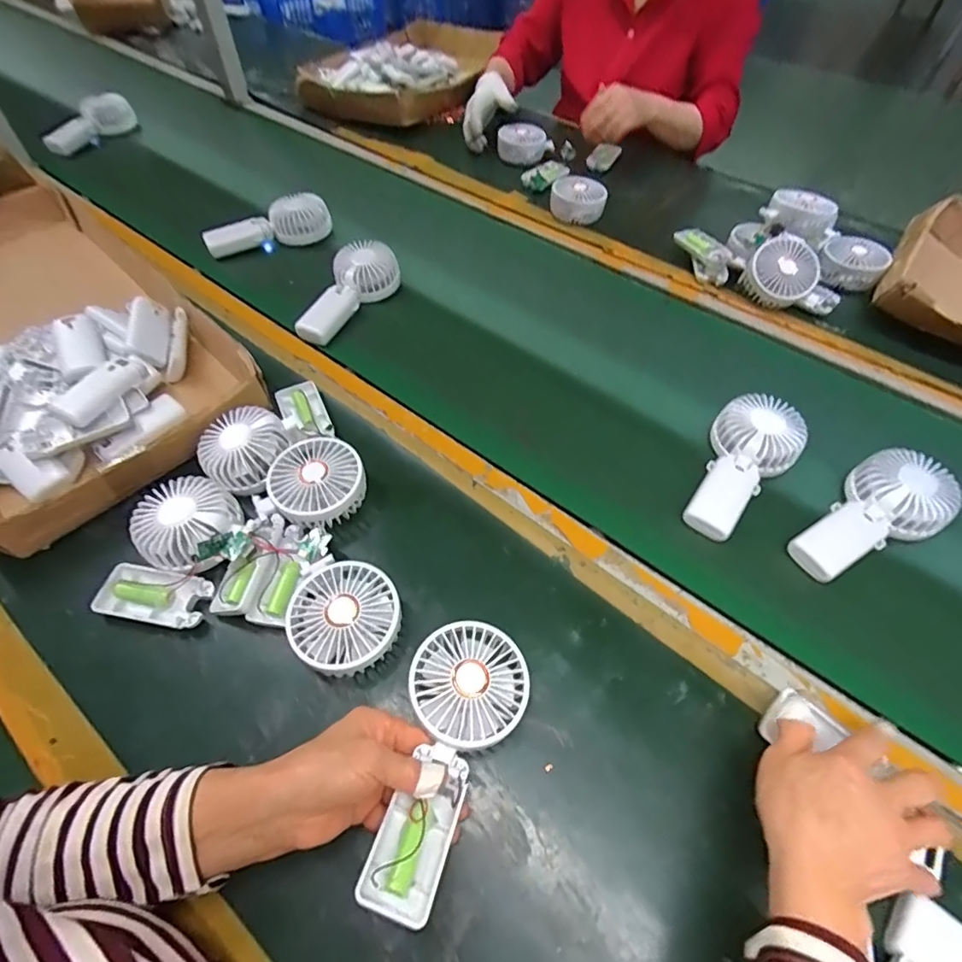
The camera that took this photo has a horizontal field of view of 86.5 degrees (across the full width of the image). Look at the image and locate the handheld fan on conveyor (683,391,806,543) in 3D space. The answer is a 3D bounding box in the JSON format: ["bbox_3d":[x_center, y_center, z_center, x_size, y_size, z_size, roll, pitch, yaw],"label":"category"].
[{"bbox_3d":[0.257,-0.018,0.519,0.086,0.051,0.173,38,61,22],"label":"handheld fan on conveyor"}]

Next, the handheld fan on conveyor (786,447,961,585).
[{"bbox_3d":[0.369,0.035,0.485,0.163,0.052,0.083,-26,59,-20],"label":"handheld fan on conveyor"}]

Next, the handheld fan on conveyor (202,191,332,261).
[{"bbox_3d":[-0.311,-0.375,0.750,0.180,0.043,0.061,-17,57,-15],"label":"handheld fan on conveyor"}]

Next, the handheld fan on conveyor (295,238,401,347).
[{"bbox_3d":[-0.181,-0.248,0.677,0.078,0.039,0.164,30,73,15],"label":"handheld fan on conveyor"}]

